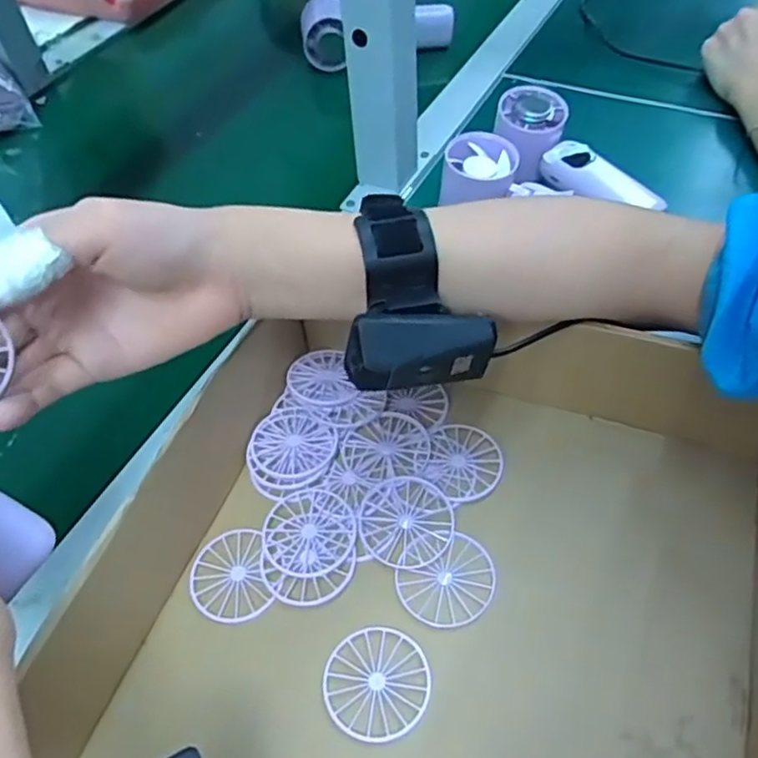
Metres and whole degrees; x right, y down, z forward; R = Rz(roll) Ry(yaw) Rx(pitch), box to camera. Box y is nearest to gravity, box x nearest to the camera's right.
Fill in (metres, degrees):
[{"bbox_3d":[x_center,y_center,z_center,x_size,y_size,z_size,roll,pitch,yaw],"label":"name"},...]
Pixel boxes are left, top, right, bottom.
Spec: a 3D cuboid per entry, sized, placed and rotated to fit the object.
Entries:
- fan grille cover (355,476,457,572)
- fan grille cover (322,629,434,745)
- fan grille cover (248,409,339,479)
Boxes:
[{"bbox_3d":[0.015,0.077,0.367,0.050,0.004,0.050,8,53,10],"label":"fan grille cover"},{"bbox_3d":[-0.001,0.144,0.319,0.050,0.004,0.050,10,53,11],"label":"fan grille cover"},{"bbox_3d":[-0.050,0.039,0.398,0.048,0.005,0.047,25,58,21],"label":"fan grille cover"}]

